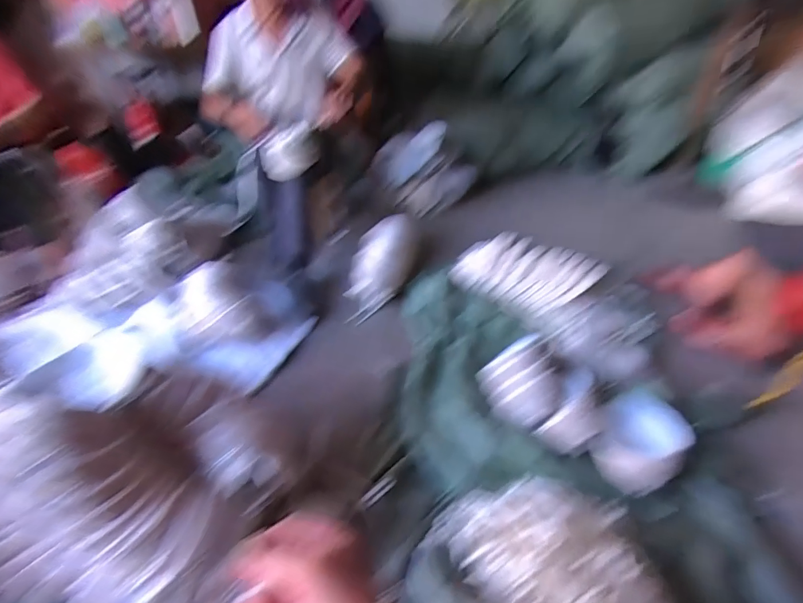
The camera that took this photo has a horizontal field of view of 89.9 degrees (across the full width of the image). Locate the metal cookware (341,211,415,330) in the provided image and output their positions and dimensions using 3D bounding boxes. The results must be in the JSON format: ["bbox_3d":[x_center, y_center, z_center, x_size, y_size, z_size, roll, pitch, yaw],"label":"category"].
[{"bbox_3d":[-0.079,-0.139,1.522,0.249,0.091,0.519,2,50,10],"label":"metal cookware"}]

